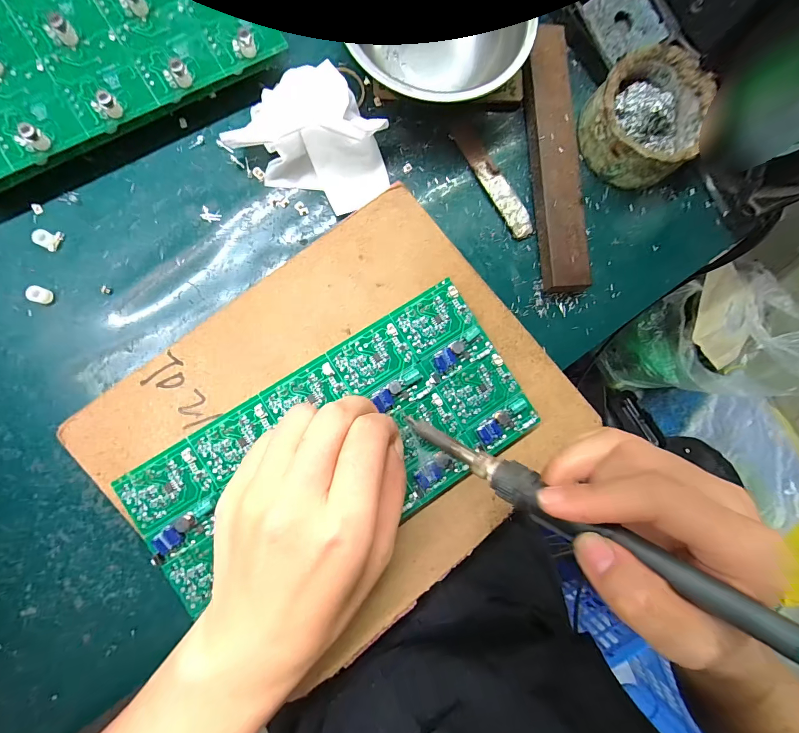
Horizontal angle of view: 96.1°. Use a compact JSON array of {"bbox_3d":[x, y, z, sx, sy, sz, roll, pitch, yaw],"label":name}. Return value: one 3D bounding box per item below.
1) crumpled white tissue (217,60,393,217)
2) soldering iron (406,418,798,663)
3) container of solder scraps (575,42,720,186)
[{"bbox_3d":[-0.051,-0.153,0.243,0.092,0.026,0.084,33,83,-4],"label":"crumpled white tissue"},{"bbox_3d":[0.083,0.070,0.156,0.196,0.016,0.017,25,82,30],"label":"soldering iron"},{"bbox_3d":[0.183,-0.182,0.266,0.089,0.036,0.082,-42,92,-8],"label":"container of solder scraps"}]

